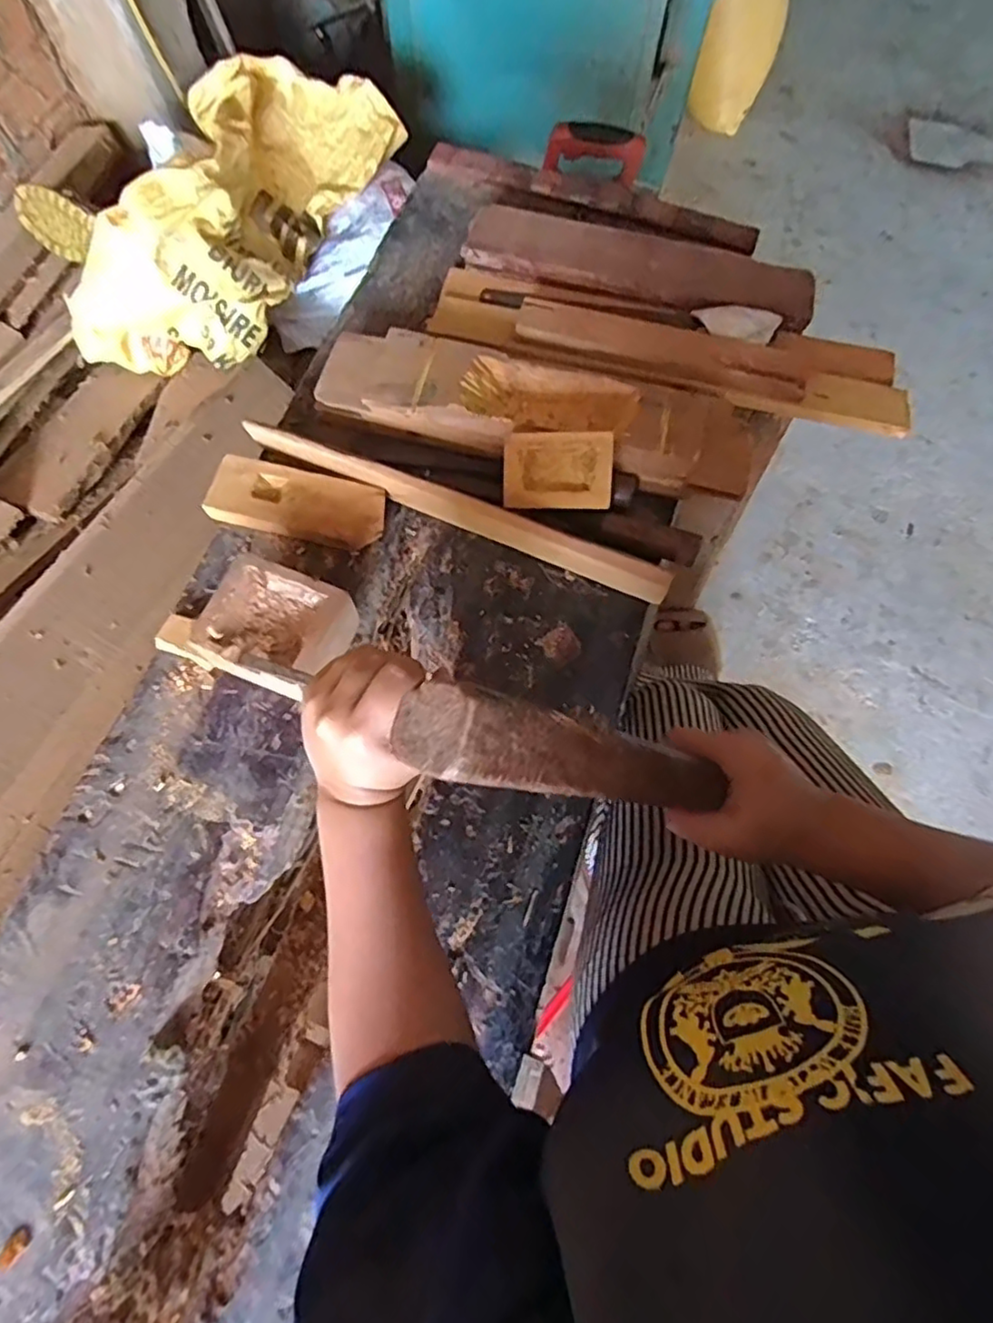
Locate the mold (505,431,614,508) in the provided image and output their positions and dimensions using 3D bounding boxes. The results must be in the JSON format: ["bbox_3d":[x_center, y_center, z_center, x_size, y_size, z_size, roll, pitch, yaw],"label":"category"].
[{"bbox_3d":[0.054,-0.168,0.561,0.093,0.018,0.064,3,100,8],"label":"mold"}]

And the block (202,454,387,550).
[{"bbox_3d":[-0.181,-0.143,0.585,0.156,0.025,0.064,13,70,3],"label":"block"}]

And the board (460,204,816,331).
[{"bbox_3d":[0.148,-0.412,0.670,0.360,0.038,0.075,13,70,3],"label":"board"}]

